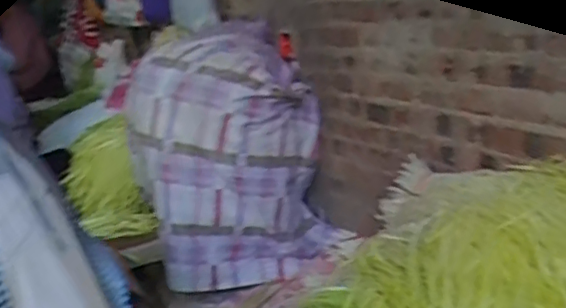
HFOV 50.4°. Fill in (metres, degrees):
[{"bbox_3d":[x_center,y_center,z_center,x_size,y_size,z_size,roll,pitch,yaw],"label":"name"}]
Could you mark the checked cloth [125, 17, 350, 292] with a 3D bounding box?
[{"bbox_3d":[-0.125,0.002,1.594,0.493,0.640,0.329,-12,16,-16],"label":"checked cloth"}]

